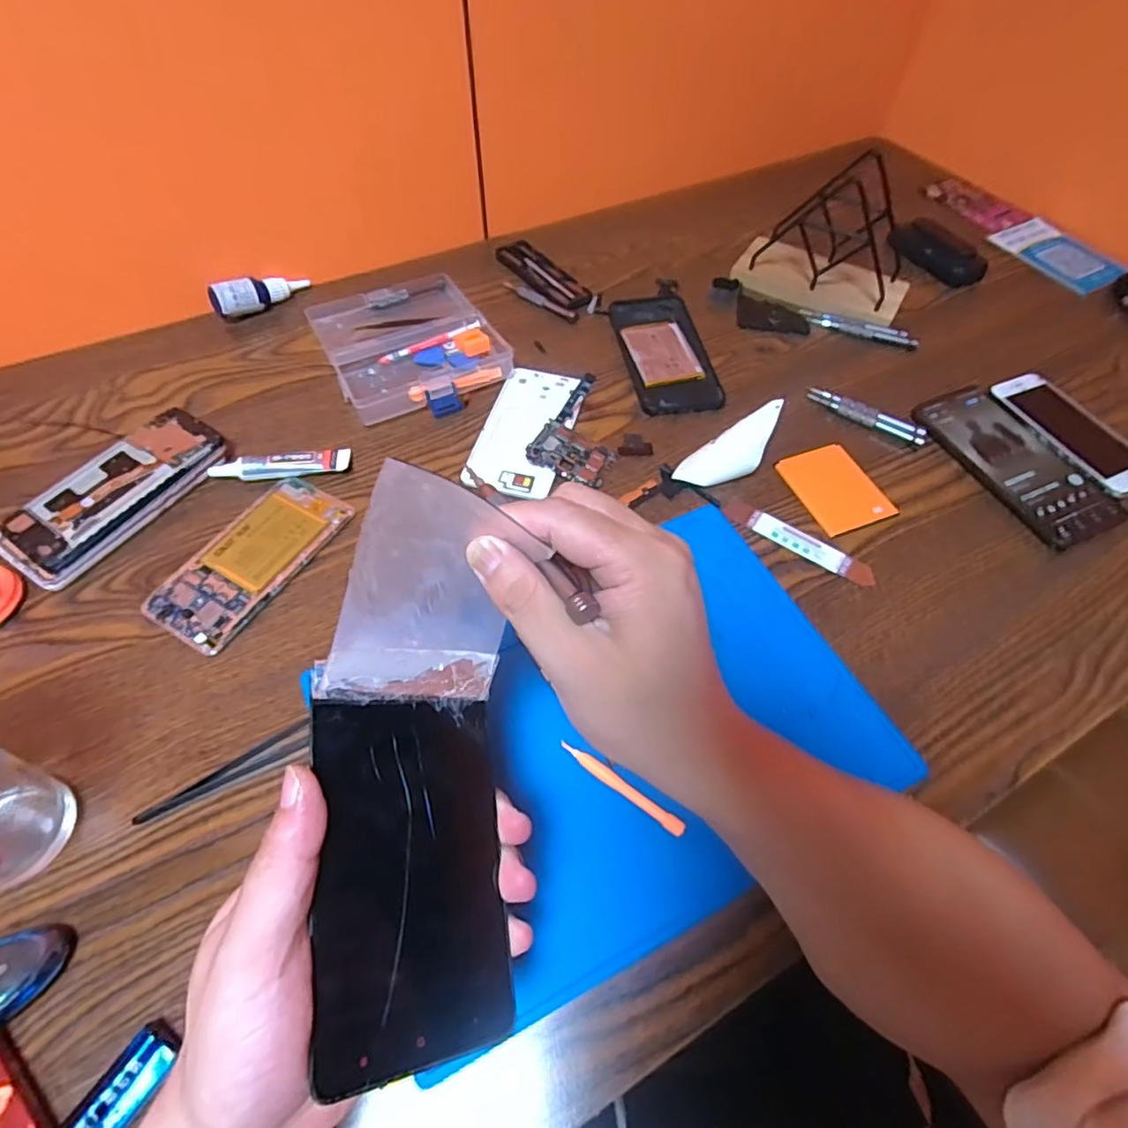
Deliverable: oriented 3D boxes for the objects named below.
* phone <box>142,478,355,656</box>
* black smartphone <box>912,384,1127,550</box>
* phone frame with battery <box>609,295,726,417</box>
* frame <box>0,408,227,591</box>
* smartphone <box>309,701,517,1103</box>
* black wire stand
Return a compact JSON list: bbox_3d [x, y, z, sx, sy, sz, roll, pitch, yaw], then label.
[{"bbox_3d":[-0.222,-0.004,0.430,0.073,0.009,0.143,25,60,14],"label":"phone"},{"bbox_3d":[0.374,-0.087,0.495,0.082,0.012,0.163,-21,60,-14],"label":"black smartphone"},{"bbox_3d":[0.094,-0.209,0.571,0.078,0.010,0.168,-7,57,-6],"label":"phone frame with battery"},{"bbox_3d":[-0.341,-0.056,0.452,0.077,0.023,0.159,34,62,19],"label":"frame"},{"bbox_3d":[-0.059,0.120,0.235,0.071,0.004,0.129,2,67,-28],"label":"smartphone"},{"bbox_3d":[0.274,-0.333,0.589,0.137,0.112,0.088,28,60,16],"label":"black wire stand"}]

